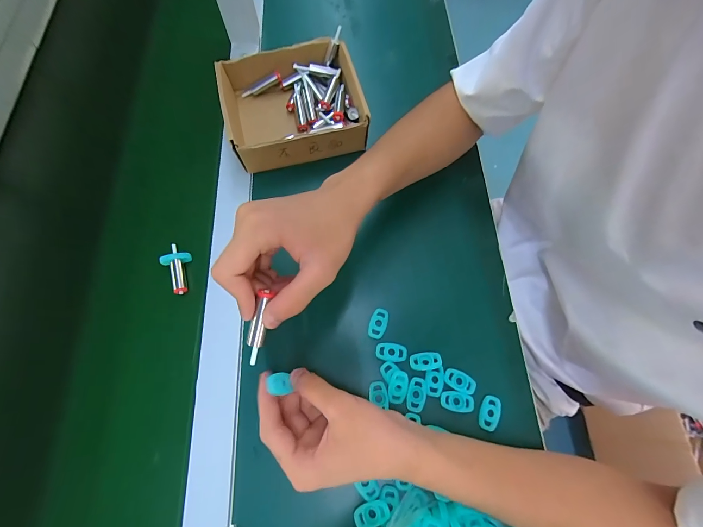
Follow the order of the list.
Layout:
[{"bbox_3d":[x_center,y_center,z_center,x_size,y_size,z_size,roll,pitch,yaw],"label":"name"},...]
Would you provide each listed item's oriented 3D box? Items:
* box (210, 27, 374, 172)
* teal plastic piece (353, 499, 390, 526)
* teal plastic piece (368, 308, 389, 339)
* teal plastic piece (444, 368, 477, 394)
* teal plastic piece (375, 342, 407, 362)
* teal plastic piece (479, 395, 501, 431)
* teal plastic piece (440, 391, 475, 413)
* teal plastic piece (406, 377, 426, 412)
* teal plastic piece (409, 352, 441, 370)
[{"bbox_3d":[-0.074,-0.206,0.416,0.161,0.058,0.150,-14,70,-7],"label":"box"},{"bbox_3d":[0.018,0.224,0.287,0.031,0.008,0.017,-17,70,-8],"label":"teal plastic piece"},{"bbox_3d":[0.029,0.065,0.348,0.018,0.004,0.032,19,69,5],"label":"teal plastic piece"},{"bbox_3d":[0.111,0.120,0.329,0.033,0.005,0.018,22,70,6],"label":"teal plastic piece"},{"bbox_3d":[0.042,0.093,0.338,0.032,0.004,0.019,3,69,-1],"label":"teal plastic piece"},{"bbox_3d":[0.138,0.148,0.319,0.019,0.004,0.033,23,70,7],"label":"teal plastic piece"},{"bbox_3d":[0.106,0.138,0.322,0.034,0.004,0.019,6,69,0],"label":"teal plastic piece"},{"bbox_3d":[0.065,0.132,0.323,0.019,0.004,0.032,17,69,5],"label":"teal plastic piece"},{"bbox_3d":[0.077,0.101,0.334,0.032,0.005,0.017,-4,69,-4],"label":"teal plastic piece"}]

